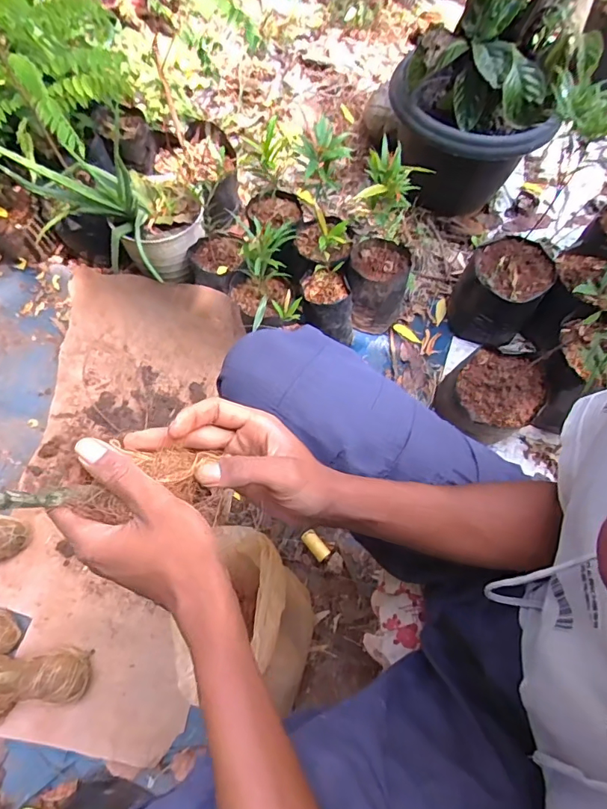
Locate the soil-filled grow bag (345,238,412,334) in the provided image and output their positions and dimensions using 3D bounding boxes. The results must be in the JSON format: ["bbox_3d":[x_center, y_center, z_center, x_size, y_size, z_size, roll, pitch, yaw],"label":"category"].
[{"bbox_3d":[0.141,-0.230,0.927,0.120,0.135,0.123,9,65,4],"label":"soil-filled grow bag"}]

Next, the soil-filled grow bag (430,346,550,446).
[{"bbox_3d":[0.327,-0.011,0.836,0.156,0.116,0.148,-30,69,-14],"label":"soil-filled grow bag"}]

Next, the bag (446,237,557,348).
[{"bbox_3d":[0.377,-0.220,0.916,0.155,0.147,0.147,15,66,6],"label":"bag"}]

